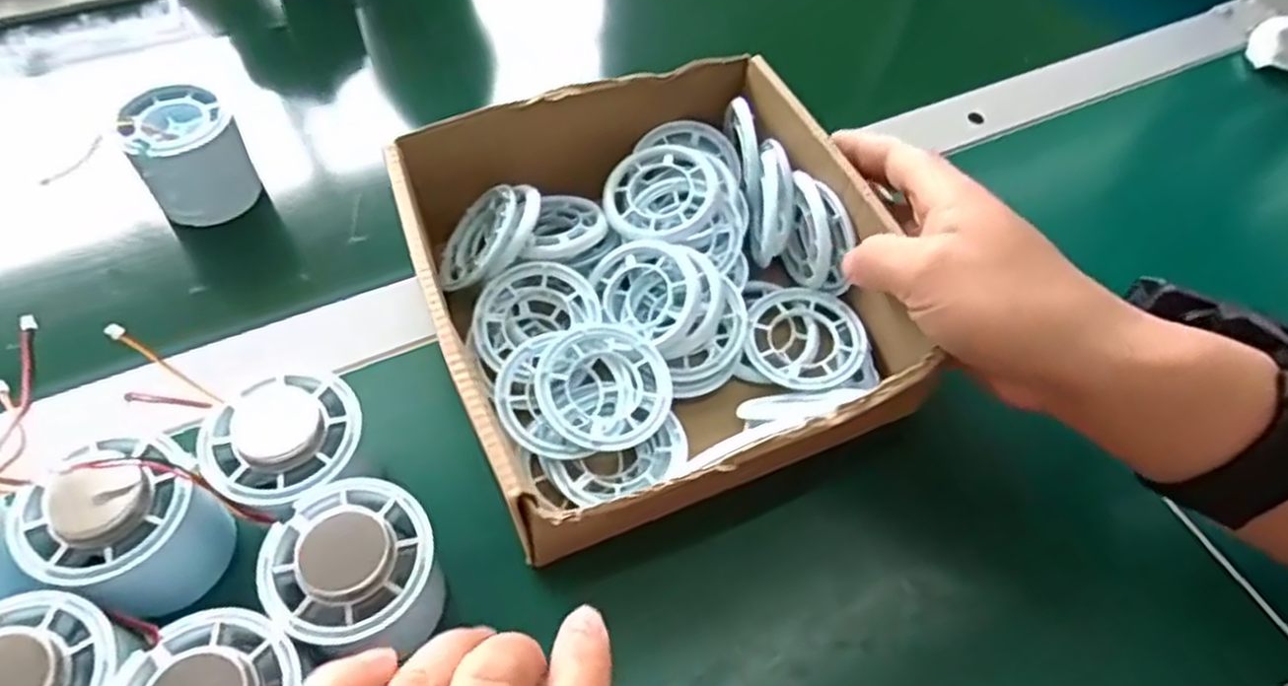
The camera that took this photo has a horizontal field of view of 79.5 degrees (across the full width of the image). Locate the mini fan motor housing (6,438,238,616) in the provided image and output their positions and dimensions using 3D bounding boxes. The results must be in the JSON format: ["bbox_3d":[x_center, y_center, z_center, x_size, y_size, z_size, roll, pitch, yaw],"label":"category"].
[{"bbox_3d":[-0.183,0.066,0.277,0.054,0.044,0.050,1,56,-2],"label":"mini fan motor housing"}]

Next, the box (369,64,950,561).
[{"bbox_3d":[0.005,-0.027,0.349,0.189,0.071,0.205,-19,59,-15],"label":"box"}]

